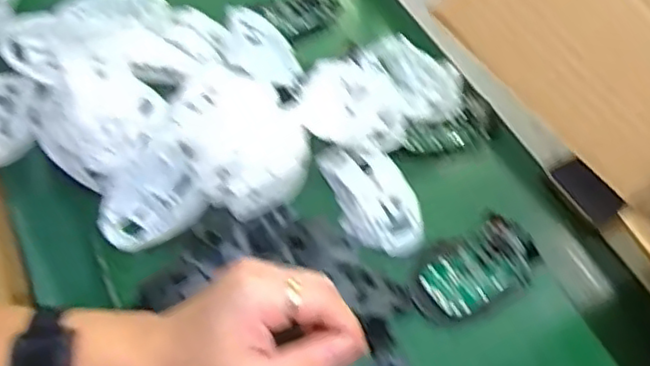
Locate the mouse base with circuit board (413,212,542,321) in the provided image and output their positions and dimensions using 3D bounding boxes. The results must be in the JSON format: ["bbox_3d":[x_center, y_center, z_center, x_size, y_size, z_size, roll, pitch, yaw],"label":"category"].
[{"bbox_3d":[0.124,0.070,0.536,0.113,0.018,0.067,-22,57,-20],"label":"mouse base with circuit board"}]

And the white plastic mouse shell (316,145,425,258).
[{"bbox_3d":[0.043,0.011,0.560,0.065,0.031,0.095,-17,56,-16],"label":"white plastic mouse shell"}]

